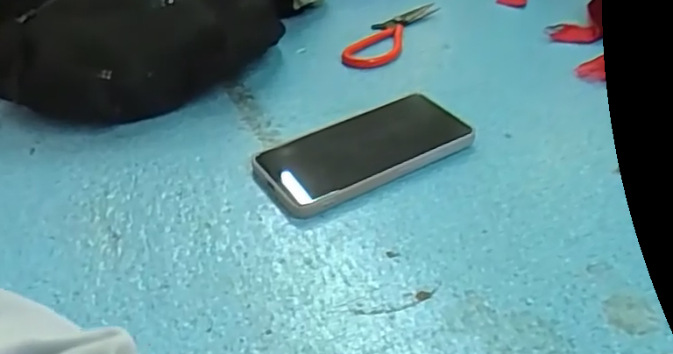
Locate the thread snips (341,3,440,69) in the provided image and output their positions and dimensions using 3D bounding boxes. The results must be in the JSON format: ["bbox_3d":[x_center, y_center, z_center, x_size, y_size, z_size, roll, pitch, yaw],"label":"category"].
[{"bbox_3d":[0.056,-0.152,0.655,0.050,0.008,0.159,17,42,22],"label":"thread snips"}]

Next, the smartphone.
[{"bbox_3d":[0.019,-0.021,0.480,0.160,0.015,0.083,-21,42,-22],"label":"smartphone"}]

